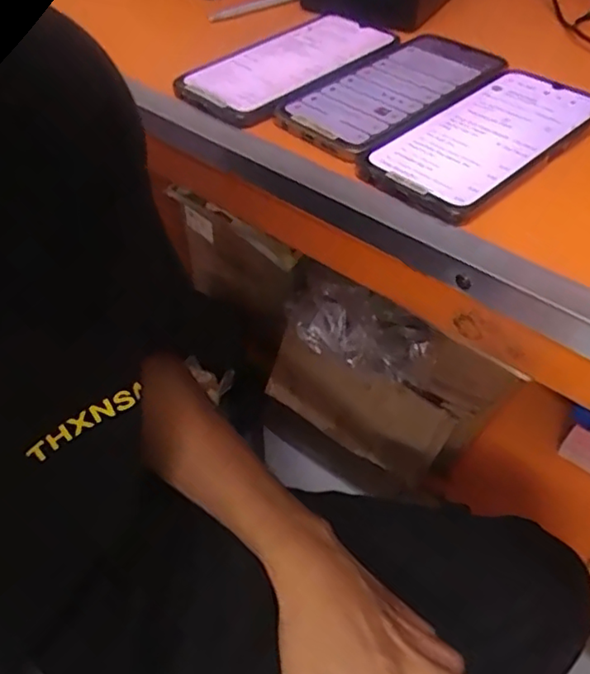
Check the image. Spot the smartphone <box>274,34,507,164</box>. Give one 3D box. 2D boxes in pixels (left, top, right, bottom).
[{"bbox_3d":[0.069,-0.171,0.413,0.088,0.012,0.166,34,56,28],"label":"smartphone"}]

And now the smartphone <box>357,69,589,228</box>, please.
[{"bbox_3d":[0.121,-0.124,0.370,0.168,0.012,0.081,-36,56,-28],"label":"smartphone"}]

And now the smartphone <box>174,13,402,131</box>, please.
[{"bbox_3d":[-0.006,-0.204,0.443,0.089,0.011,0.166,31,55,26],"label":"smartphone"}]

